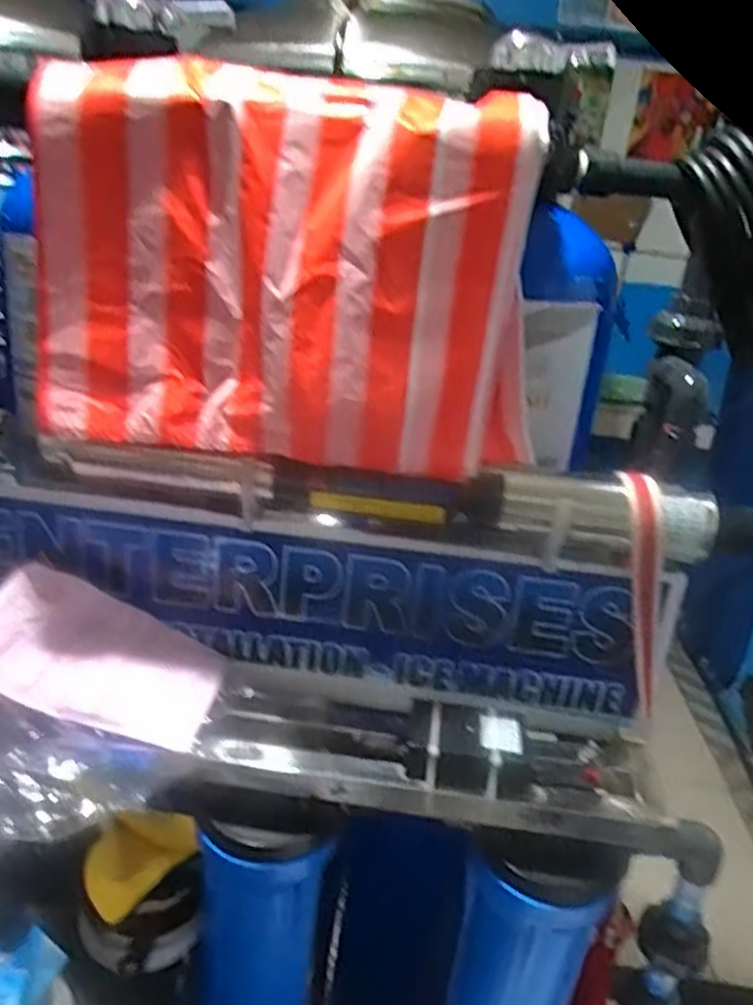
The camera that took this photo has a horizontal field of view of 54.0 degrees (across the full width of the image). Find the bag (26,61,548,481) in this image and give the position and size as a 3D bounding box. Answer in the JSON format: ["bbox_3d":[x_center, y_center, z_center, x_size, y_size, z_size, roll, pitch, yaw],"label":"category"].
[{"bbox_3d":[-0.071,-0.166,0.549,0.370,0.251,0.100,8,22,4],"label":"bag"}]

